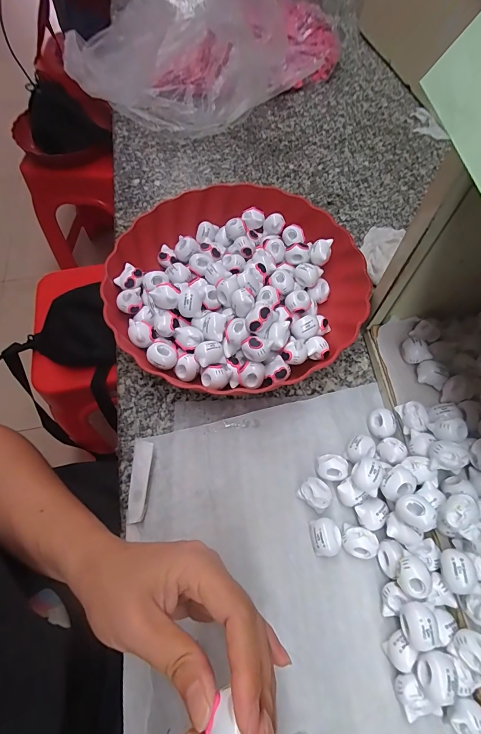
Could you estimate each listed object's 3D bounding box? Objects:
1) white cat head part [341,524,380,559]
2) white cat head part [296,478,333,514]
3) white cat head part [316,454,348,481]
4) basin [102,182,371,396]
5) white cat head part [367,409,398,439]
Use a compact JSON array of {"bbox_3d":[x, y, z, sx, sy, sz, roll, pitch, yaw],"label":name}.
[{"bbox_3d":[0.089,0.131,0.261,0.026,0.018,0.021,26,64,14],"label":"white cat head part"},{"bbox_3d":[0.060,0.100,0.276,0.024,0.017,0.020,37,67,19],"label":"white cat head part"},{"bbox_3d":[0.074,0.083,0.286,0.024,0.018,0.018,13,61,7],"label":"white cat head part"},{"bbox_3d":[-0.003,-0.083,0.351,0.240,0.063,0.242,0,61,0],"label":"basin"},{"bbox_3d":[0.123,0.049,0.303,0.023,0.014,0.024,0,61,0],"label":"white cat head part"}]

